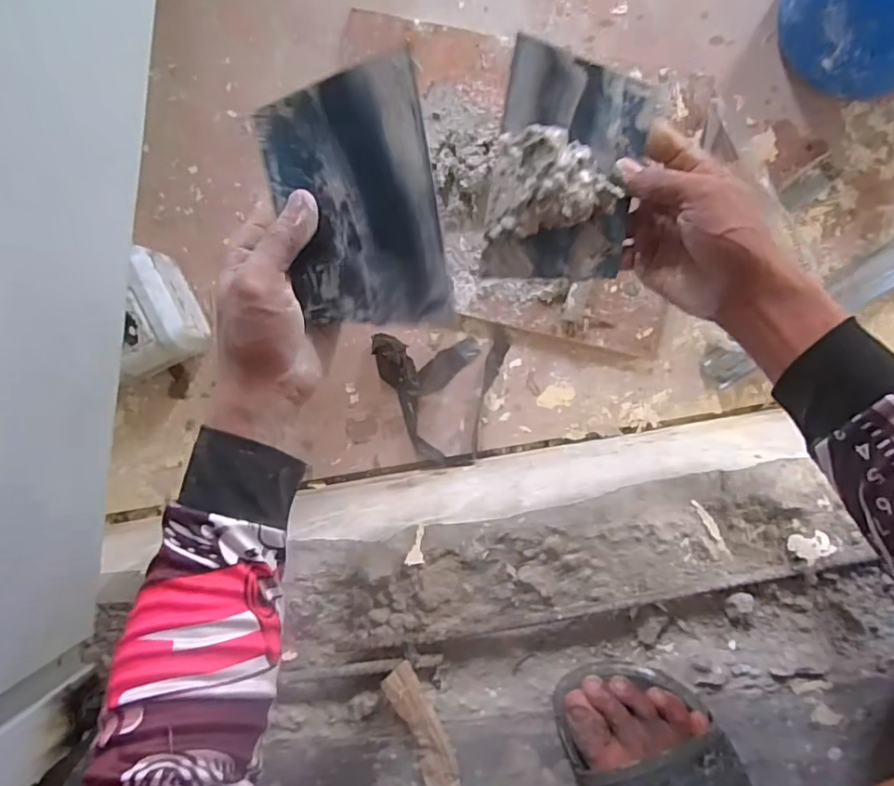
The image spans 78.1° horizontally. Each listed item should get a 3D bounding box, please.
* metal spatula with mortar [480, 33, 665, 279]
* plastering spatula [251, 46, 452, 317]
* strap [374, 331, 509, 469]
[{"bbox_3d":[0.080,-0.140,0.356,0.100,0.035,0.140,11,103,-13],"label":"metal spatula with mortar"},{"bbox_3d":[-0.052,-0.106,0.321,0.096,0.005,0.137,-5,108,17],"label":"plastering spatula"},{"bbox_3d":[-0.006,0.010,0.739,0.175,0.029,0.178,-2,91,7],"label":"strap"}]

